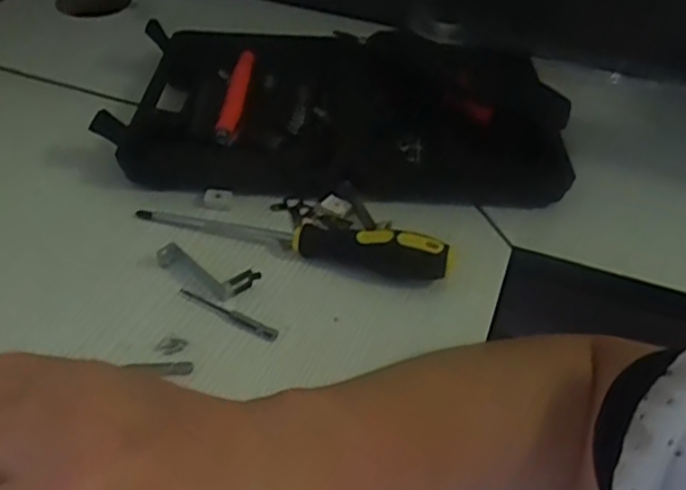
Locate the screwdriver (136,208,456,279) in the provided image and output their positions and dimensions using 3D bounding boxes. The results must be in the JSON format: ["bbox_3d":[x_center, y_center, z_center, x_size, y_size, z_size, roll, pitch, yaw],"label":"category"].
[{"bbox_3d":[-0.036,-0.012,0.440,0.217,0.027,0.024,14,44,11],"label":"screwdriver"}]

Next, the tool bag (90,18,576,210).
[{"bbox_3d":[-0.002,-0.129,0.537,0.348,0.058,0.214,5,43,2],"label":"tool bag"}]

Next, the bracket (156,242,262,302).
[{"bbox_3d":[-0.089,0.015,0.420,0.066,0.015,0.025,19,45,16],"label":"bracket"}]

